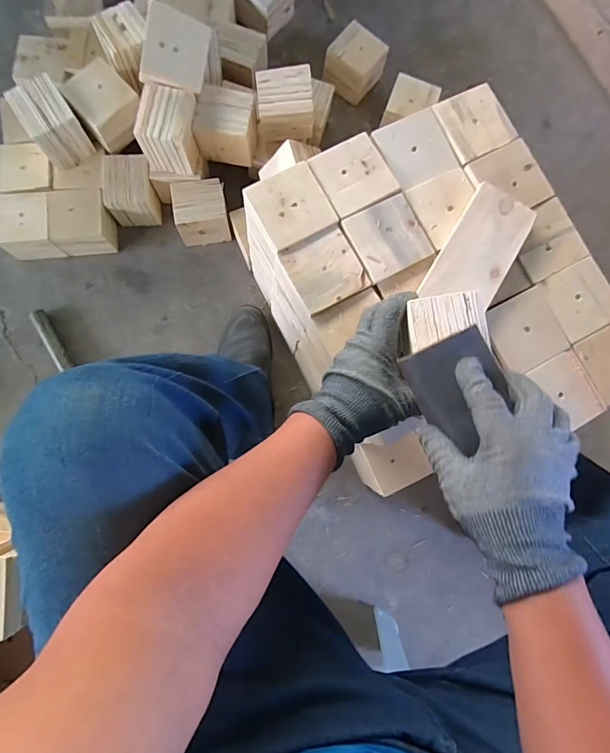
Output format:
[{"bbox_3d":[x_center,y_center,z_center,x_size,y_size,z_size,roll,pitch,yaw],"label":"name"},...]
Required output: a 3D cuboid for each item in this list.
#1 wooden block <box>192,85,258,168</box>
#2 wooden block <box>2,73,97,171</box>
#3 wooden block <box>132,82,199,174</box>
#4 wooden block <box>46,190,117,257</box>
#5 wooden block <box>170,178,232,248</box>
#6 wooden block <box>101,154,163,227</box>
[{"bbox_3d":[-0.134,-0.434,0.728,0.091,0.089,0.081,8,84,-2],"label":"wooden block"},{"bbox_3d":[-0.428,-0.431,0.709,0.082,0.097,0.094,-32,87,-6],"label":"wooden block"},{"bbox_3d":[-0.228,-0.414,0.709,0.088,0.081,0.098,8,84,-2],"label":"wooden block"},{"bbox_3d":[-0.412,-0.290,0.788,0.101,0.077,0.104,-5,84,-4],"label":"wooden block"},{"bbox_3d":[-0.192,-0.309,0.794,0.095,0.088,0.091,-8,85,-4],"label":"wooden block"},{"bbox_3d":[-0.322,-0.346,0.790,0.094,0.086,0.099,1,84,-3],"label":"wooden block"}]

